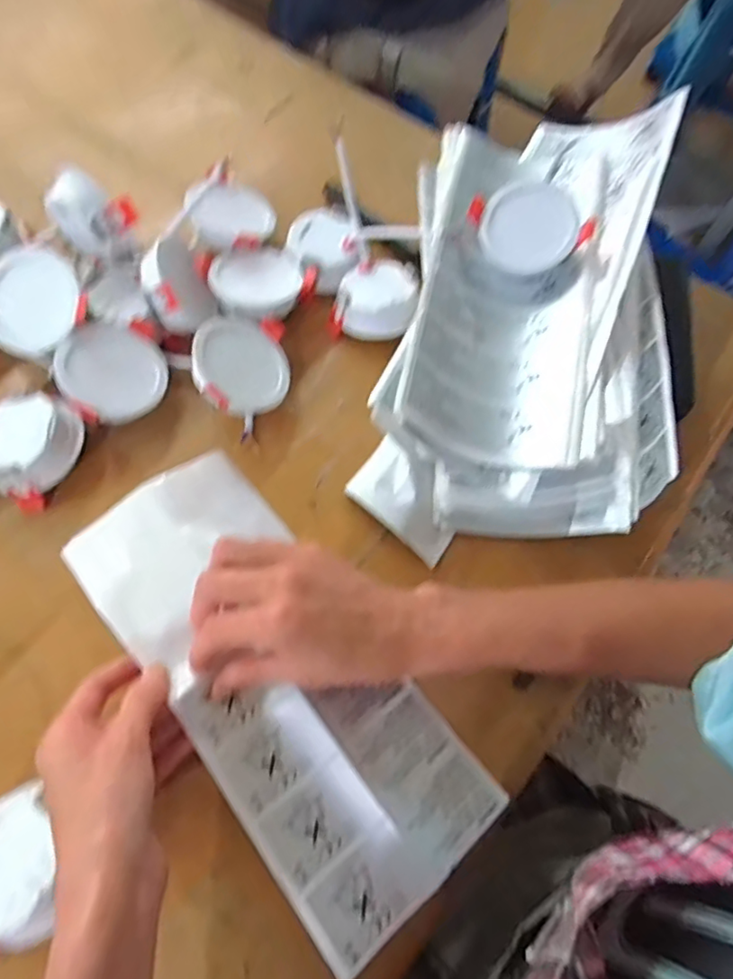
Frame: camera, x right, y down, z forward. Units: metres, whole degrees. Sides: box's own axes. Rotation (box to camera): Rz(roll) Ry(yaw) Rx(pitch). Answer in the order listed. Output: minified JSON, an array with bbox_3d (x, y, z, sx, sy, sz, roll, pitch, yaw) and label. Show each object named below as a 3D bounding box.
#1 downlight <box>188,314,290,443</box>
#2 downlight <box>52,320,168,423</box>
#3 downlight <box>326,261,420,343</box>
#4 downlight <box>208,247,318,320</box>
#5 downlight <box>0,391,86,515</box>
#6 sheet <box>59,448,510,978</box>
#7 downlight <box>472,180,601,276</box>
[{"bbox_3d":[-0.090,-0.092,0.430,0.074,0.025,0.079,44,72,-19],"label":"downlight"},{"bbox_3d":[-0.182,-0.082,0.420,0.071,0.021,0.071,7,70,-20],"label":"downlight"},{"bbox_3d":[0.008,-0.151,0.464,0.068,0.038,0.066,16,66,3],"label":"downlight"},{"bbox_3d":[-0.085,-0.169,0.464,0.072,0.023,0.074,1,66,-3],"label":"downlight"},{"bbox_3d":[-0.235,-0.029,0.401,0.058,0.032,0.070,20,67,5],"label":"downlight"},{"bbox_3d":[-0.056,0.108,0.355,0.122,0.029,0.291,-36,75,-17],"label":"sheet"},{"bbox_3d":[0.122,-0.196,0.434,0.073,0.020,0.066,-23,108,17],"label":"downlight"}]

